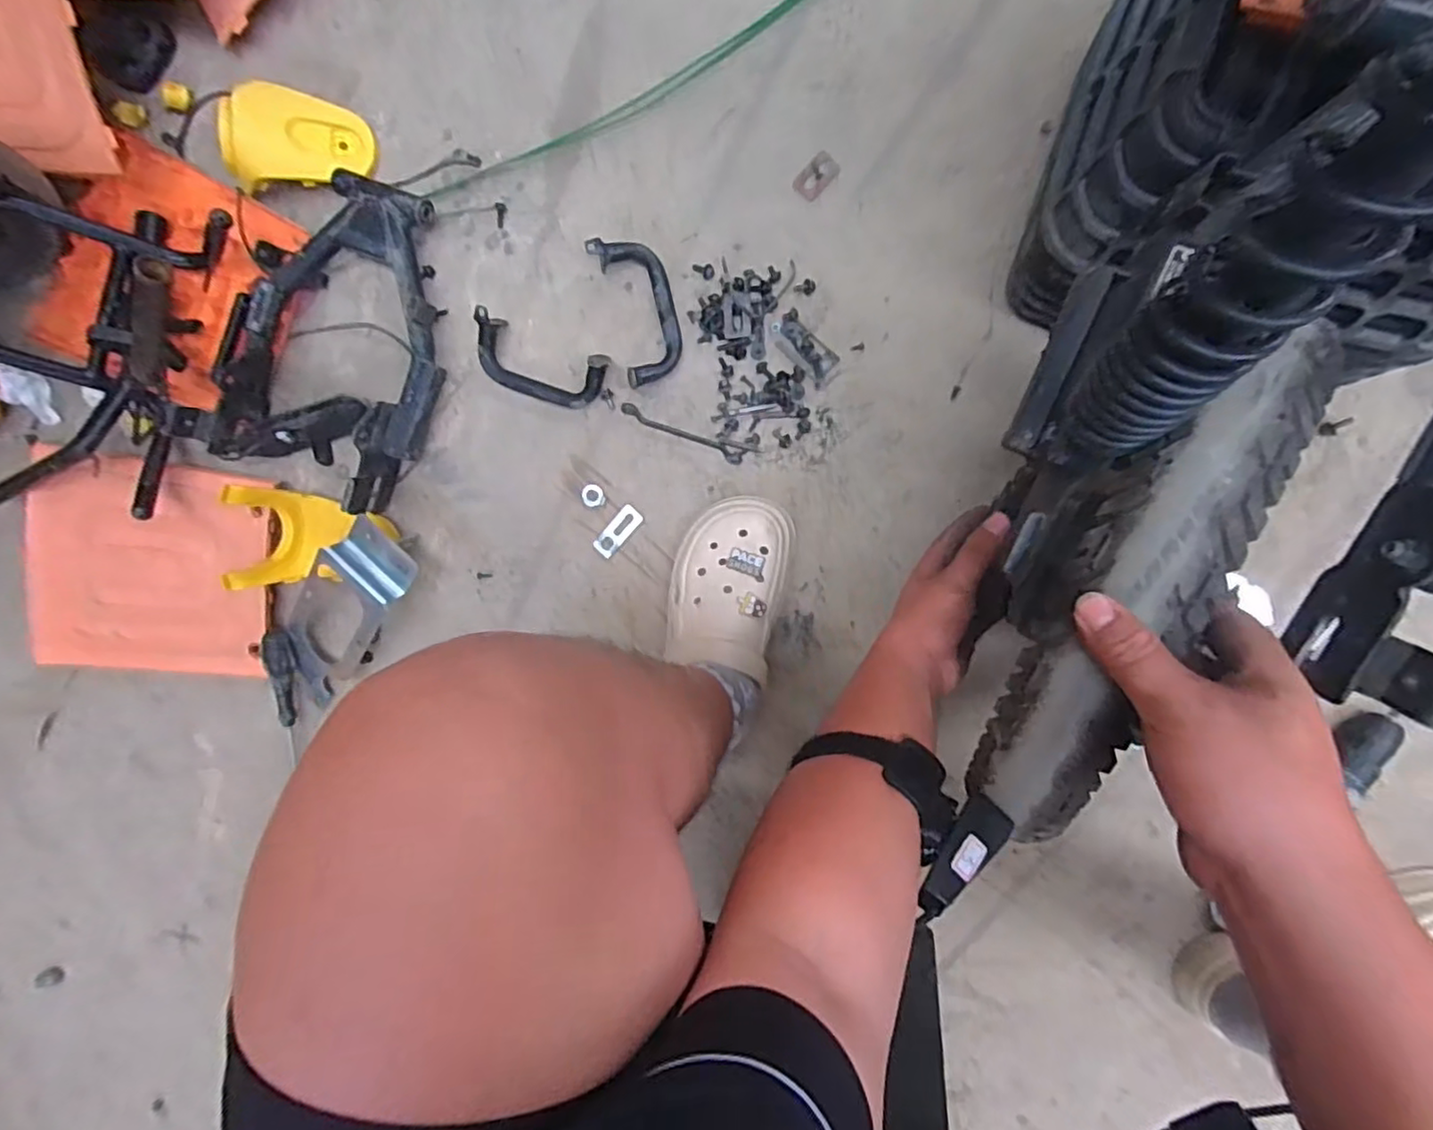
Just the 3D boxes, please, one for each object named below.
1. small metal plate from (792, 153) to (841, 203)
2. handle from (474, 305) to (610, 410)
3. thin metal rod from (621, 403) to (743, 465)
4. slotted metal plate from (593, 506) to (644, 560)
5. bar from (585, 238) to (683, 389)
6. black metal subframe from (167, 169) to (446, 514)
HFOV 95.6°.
[{"bbox_3d":[0.100,-0.388,0.650,0.030,0.004,0.045,46,99,3],"label":"small metal plate"},{"bbox_3d":[-0.192,-0.212,0.691,0.149,0.029,0.069,24,98,6],"label":"handle"},{"bbox_3d":[-0.037,-0.139,0.684,0.137,0.004,0.013,26,98,6],"label":"thin metal rod"},{"bbox_3d":[-0.106,-0.036,0.708,0.027,0.004,0.063,40,97,0],"label":"slotted metal plate"},{"bbox_3d":[-0.077,-0.264,0.666,0.069,0.031,0.146,-15,92,9],"label":"bar"},{"bbox_3d":[-0.411,-0.247,0.706,0.240,0.068,0.331,21,97,6],"label":"black metal subframe"}]

